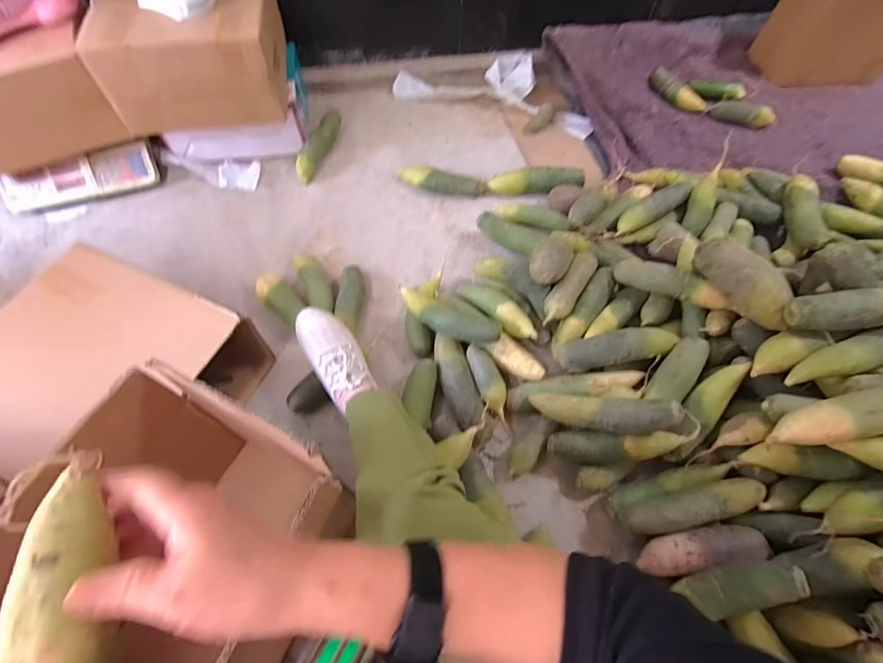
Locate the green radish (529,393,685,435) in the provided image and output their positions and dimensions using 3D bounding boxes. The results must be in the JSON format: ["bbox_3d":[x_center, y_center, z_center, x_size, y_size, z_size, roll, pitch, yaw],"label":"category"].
[{"bbox_3d":[0.267,0.137,0.701,0.237,0.047,0.052,-1,58,33],"label":"green radish"}]

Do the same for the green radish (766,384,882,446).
[{"bbox_3d":[0.562,0.110,0.560,0.224,0.060,0.058,-21,62,13],"label":"green radish"}]

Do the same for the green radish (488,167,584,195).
[{"bbox_3d":[0.240,-0.378,1.064,0.232,0.053,0.061,-6,62,-4],"label":"green radish"}]

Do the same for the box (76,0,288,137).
[{"bbox_3d":[-0.551,-0.656,0.945,0.343,0.206,0.356,-7,63,-5],"label":"box"}]

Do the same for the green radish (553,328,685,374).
[{"bbox_3d":[0.327,0.029,0.780,0.215,0.048,0.059,-11,62,10],"label":"green radish"}]

